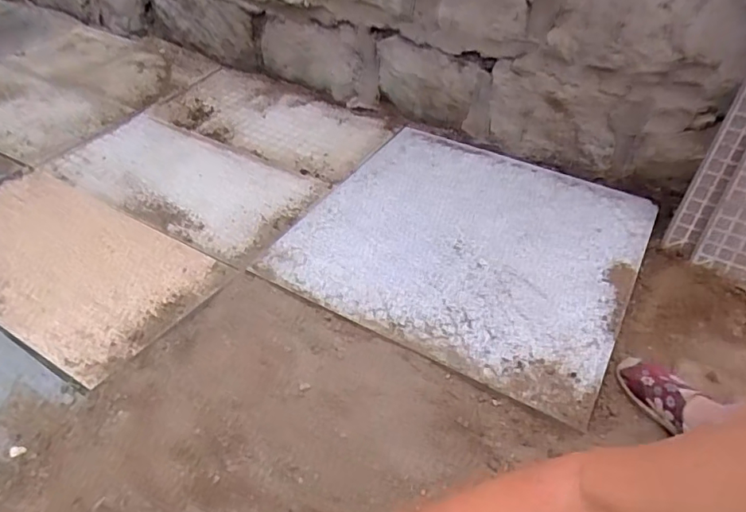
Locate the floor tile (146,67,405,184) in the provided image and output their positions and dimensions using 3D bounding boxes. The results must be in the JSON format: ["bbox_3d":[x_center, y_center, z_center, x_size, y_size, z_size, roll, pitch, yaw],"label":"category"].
[{"bbox_3d":[-0.260,-0.360,1.350,0.603,0.022,0.322,24,46,23],"label":"floor tile"}]

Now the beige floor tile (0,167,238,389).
[{"bbox_3d":[-0.576,-0.008,0.953,0.612,0.012,0.304,23,46,23],"label":"beige floor tile"}]

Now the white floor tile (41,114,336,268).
[{"bbox_3d":[-0.412,-0.176,1.148,0.583,0.014,0.306,23,46,22],"label":"white floor tile"}]

